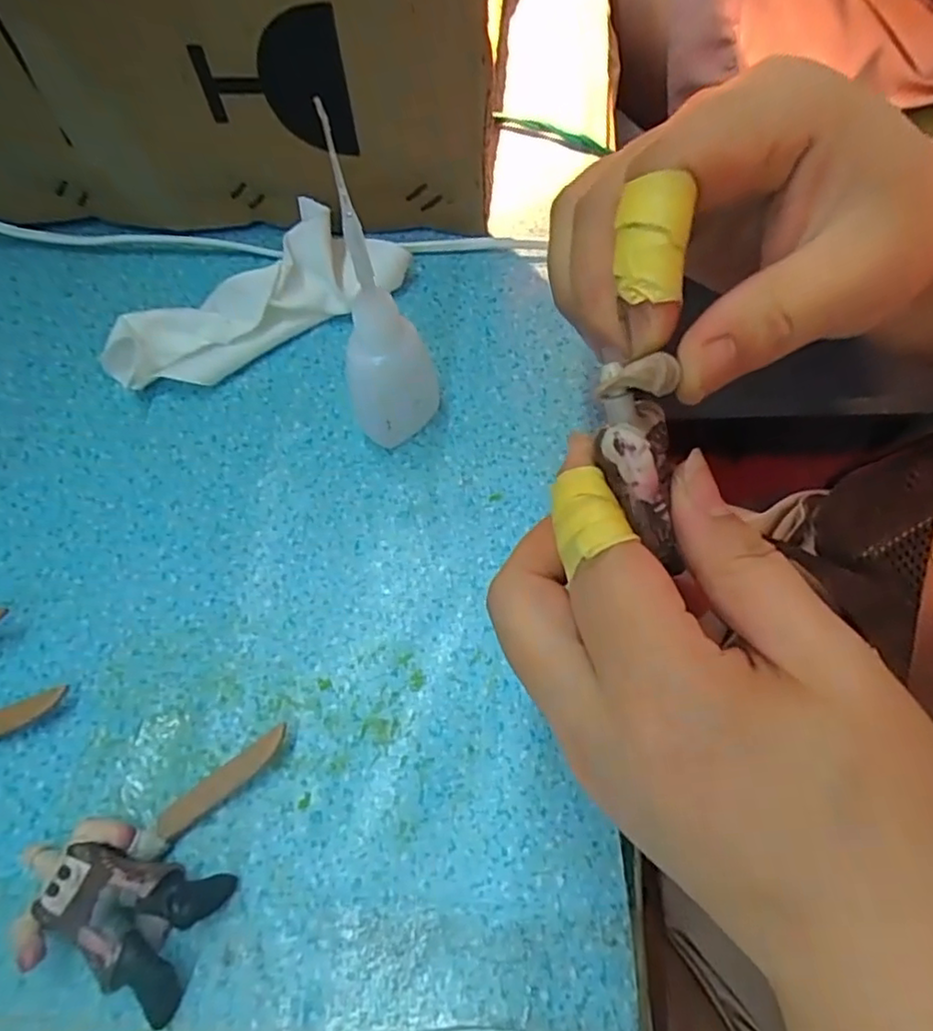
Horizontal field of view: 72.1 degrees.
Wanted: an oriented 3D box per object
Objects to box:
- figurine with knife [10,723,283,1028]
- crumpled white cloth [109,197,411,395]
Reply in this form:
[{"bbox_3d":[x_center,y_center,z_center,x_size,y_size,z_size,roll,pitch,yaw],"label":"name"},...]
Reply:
[{"bbox_3d":[-0.094,0.093,0.185,0.056,0.020,0.072,13,63,9],"label":"figurine with knife"},{"bbox_3d":[-0.093,-0.096,0.274,0.129,0.036,0.047,-31,65,-13],"label":"crumpled white cloth"}]

